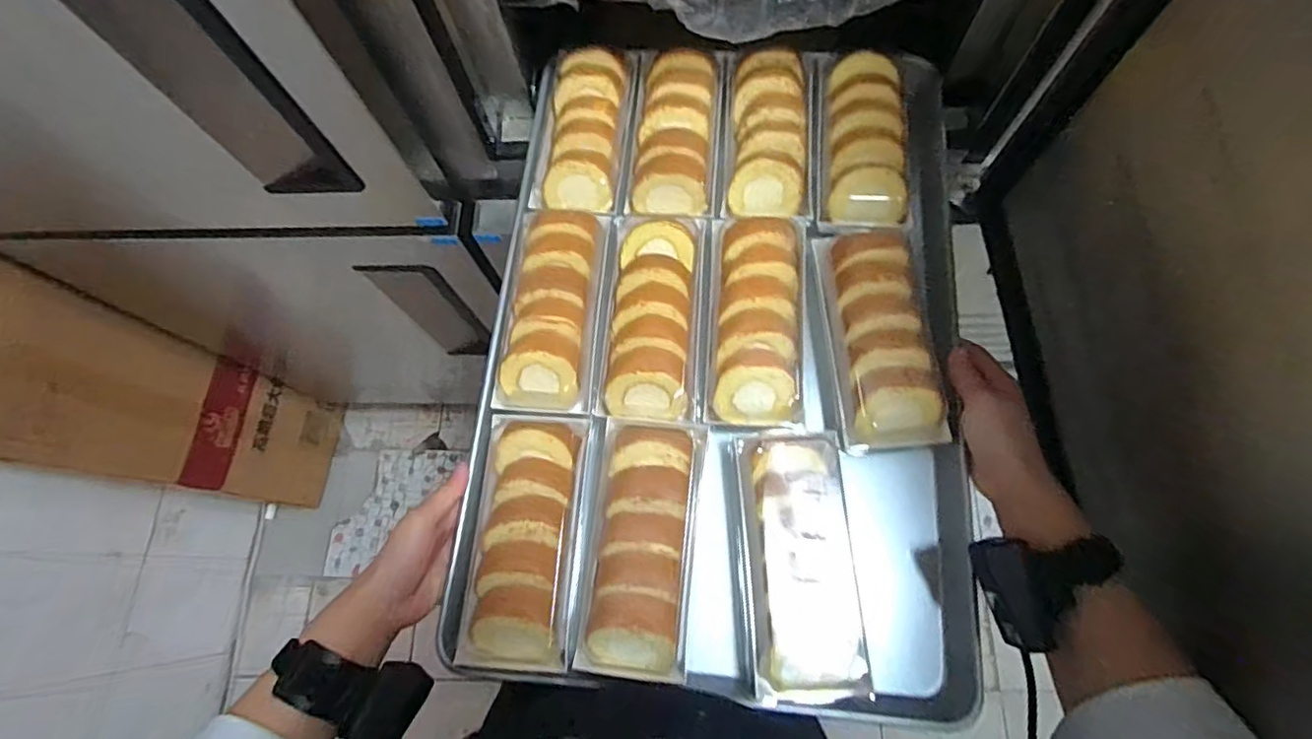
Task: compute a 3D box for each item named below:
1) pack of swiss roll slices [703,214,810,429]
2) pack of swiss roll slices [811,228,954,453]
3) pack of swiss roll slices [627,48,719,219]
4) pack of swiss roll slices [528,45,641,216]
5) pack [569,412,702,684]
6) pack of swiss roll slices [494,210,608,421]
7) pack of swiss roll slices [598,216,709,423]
[{"bbox_3d":[0.087,-0.048,0.516,0.082,0.051,0.185,5,66,2],"label":"pack of swiss roll slices"},{"bbox_3d":[0.183,-0.031,0.499,0.081,0.053,0.184,-5,66,-2],"label":"pack of swiss roll slices"},{"bbox_3d":[0.018,-0.227,0.577,0.077,0.045,0.189,5,66,2],"label":"pack of swiss roll slices"},{"bbox_3d":[-0.073,-0.233,0.589,0.090,0.046,0.194,6,66,3],"label":"pack of swiss roll slices"},{"bbox_3d":[-0.011,0.133,0.456,0.077,0.043,0.181,5,66,2],"label":"pack"},{"bbox_3d":[-0.091,-0.054,0.527,0.081,0.055,0.176,5,66,2],"label":"pack of swiss roll slices"},{"bbox_3d":[-0.001,-0.048,0.524,0.082,0.045,0.178,4,66,2],"label":"pack of swiss roll slices"}]

